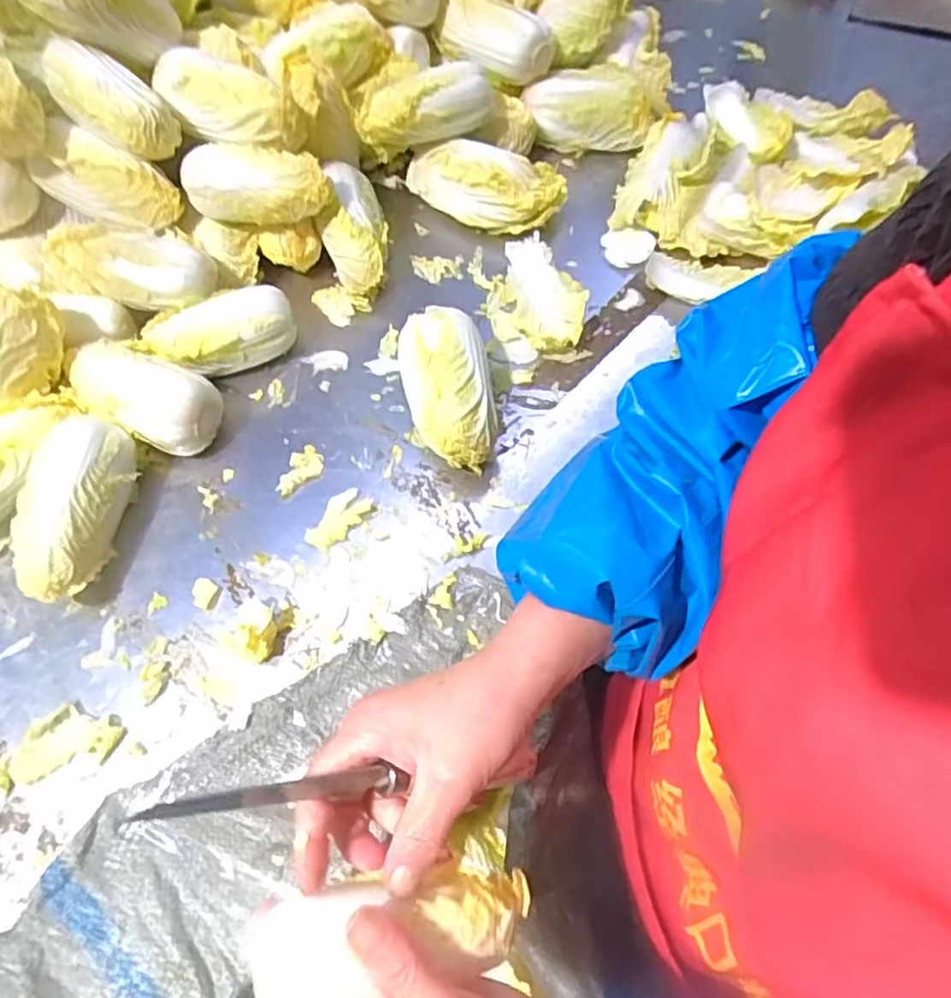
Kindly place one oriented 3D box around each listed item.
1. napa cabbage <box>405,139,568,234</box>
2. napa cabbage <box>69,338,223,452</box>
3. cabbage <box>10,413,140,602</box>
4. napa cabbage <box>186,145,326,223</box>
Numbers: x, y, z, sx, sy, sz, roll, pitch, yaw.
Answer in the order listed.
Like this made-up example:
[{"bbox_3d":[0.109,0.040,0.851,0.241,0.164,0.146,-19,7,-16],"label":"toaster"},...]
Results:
[{"bbox_3d":[0.009,-0.321,0.703,0.165,0.064,0.065,9,63,8],"label":"napa cabbage"},{"bbox_3d":[-0.290,-0.084,0.604,0.128,0.067,0.074,22,66,14],"label":"napa cabbage"},{"bbox_3d":[-0.318,0.009,0.551,0.075,0.068,0.150,-4,62,1],"label":"cabbage"},{"bbox_3d":[-0.202,-0.287,0.627,0.129,0.061,0.057,-3,62,1],"label":"napa cabbage"}]

